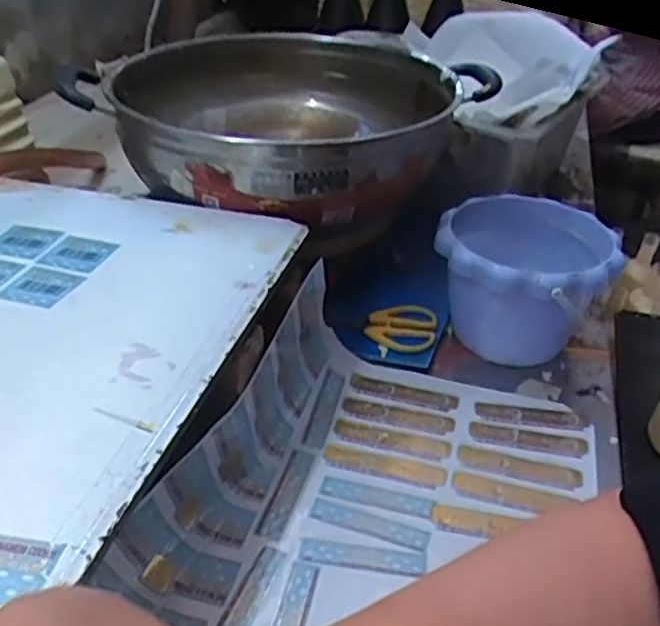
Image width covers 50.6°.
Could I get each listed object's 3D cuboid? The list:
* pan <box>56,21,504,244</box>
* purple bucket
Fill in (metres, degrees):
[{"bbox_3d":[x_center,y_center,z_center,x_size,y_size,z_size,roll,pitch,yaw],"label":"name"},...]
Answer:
[{"bbox_3d":[-0.050,-0.194,0.705,0.349,0.106,0.331,4,35,-3],"label":"pan"},{"bbox_3d":[0.176,-0.026,0.655,0.157,0.118,0.154,23,38,22],"label":"purple bucket"}]

